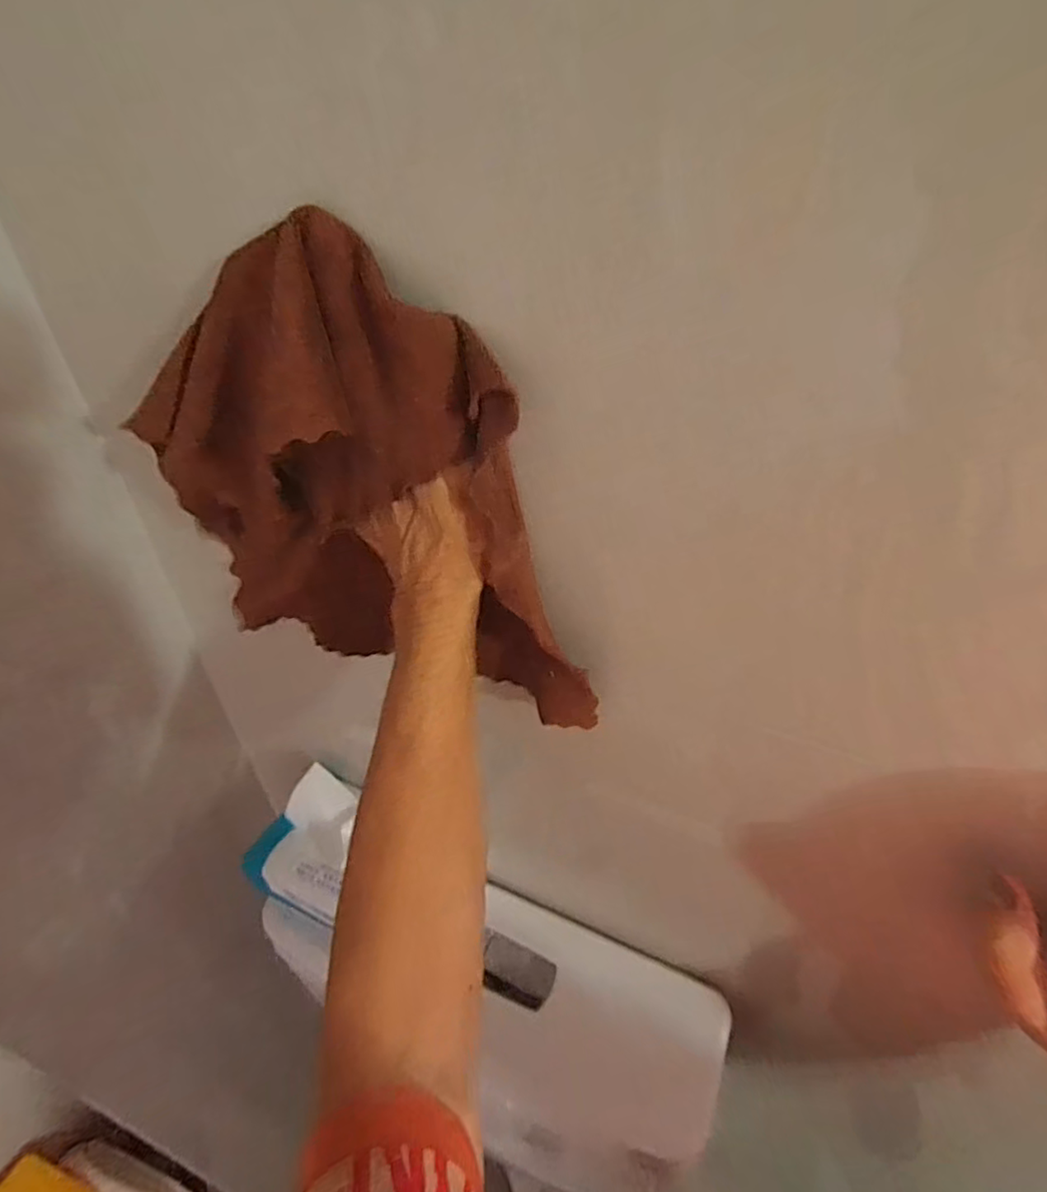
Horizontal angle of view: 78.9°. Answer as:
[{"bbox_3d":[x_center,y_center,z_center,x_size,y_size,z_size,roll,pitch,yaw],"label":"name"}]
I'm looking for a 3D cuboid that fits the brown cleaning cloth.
[{"bbox_3d":[-0.082,-0.040,0.293,0.236,0.213,0.048,16,42,20],"label":"brown cleaning cloth"}]

